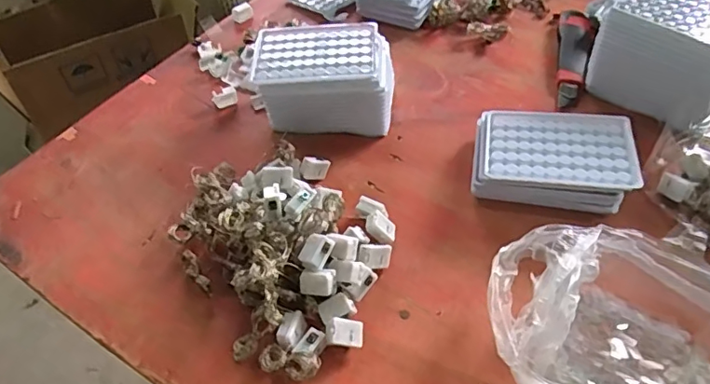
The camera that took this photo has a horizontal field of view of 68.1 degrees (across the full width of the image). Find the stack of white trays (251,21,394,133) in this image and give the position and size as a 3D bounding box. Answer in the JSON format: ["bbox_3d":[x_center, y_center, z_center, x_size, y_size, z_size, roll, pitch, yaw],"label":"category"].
[{"bbox_3d":[-0.031,-0.121,0.567,0.148,0.071,0.106,-3,47,0],"label":"stack of white trays"}]

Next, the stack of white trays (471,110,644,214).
[{"bbox_3d":[0.184,-0.032,0.493,0.138,0.037,0.100,7,48,9],"label":"stack of white trays"}]

